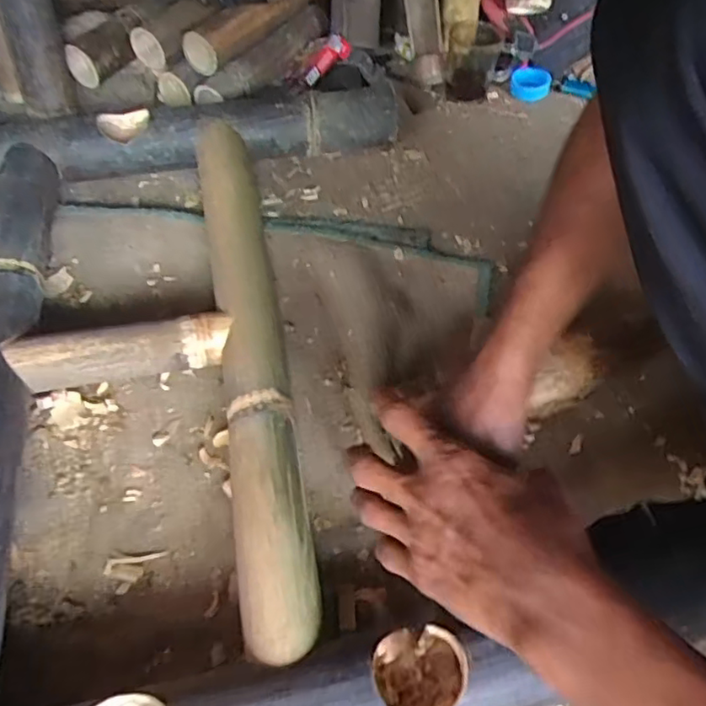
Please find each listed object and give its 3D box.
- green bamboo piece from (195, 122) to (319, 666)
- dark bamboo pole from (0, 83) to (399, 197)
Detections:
[{"bbox_3d":[-0.099,-0.014,0.595,0.064,0.078,0.580,-9,55,-8],"label":"green bamboo piece"},{"bbox_3d":[-0.205,-0.259,0.765,0.553,0.081,0.071,-12,55,-10],"label":"dark bamboo pole"}]

